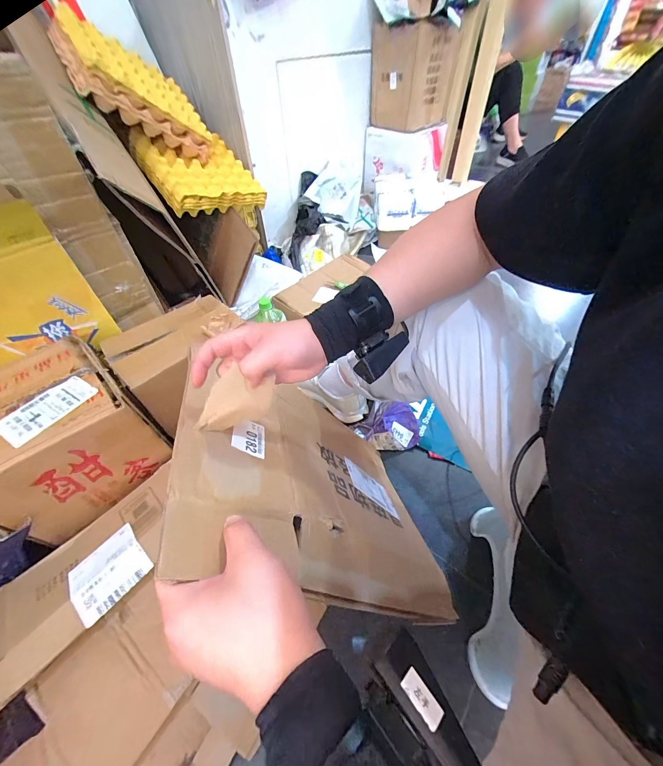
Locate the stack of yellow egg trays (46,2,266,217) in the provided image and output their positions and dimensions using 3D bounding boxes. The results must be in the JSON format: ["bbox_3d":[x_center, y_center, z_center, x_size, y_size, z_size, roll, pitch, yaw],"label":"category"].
[{"bbox_3d":[-0.536,-0.760,0.921,0.250,0.626,0.363,-20,33,39],"label":"stack of yellow egg trays"}]

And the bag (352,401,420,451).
[{"bbox_3d":[0.141,0.109,0.766,0.165,0.069,0.101,10,49,10],"label":"bag"}]

